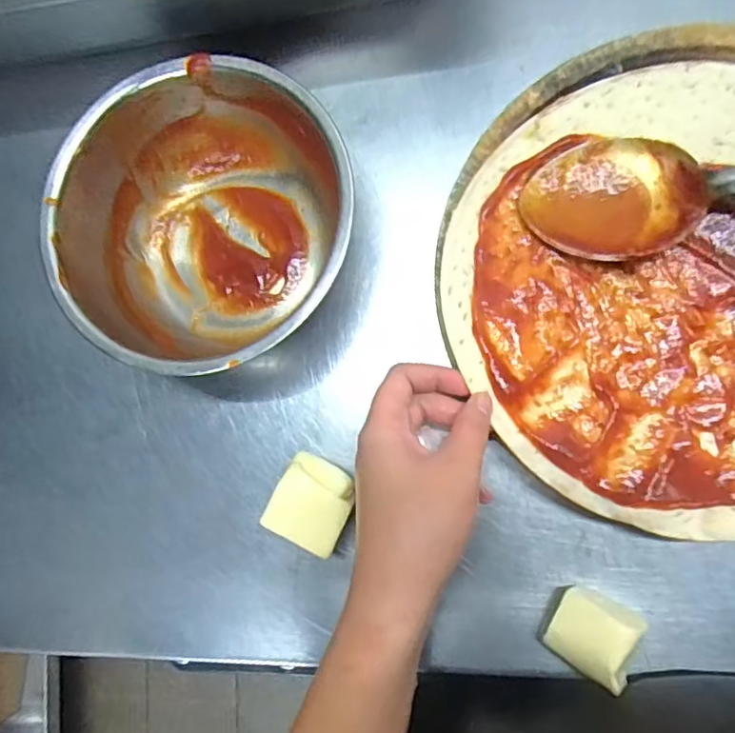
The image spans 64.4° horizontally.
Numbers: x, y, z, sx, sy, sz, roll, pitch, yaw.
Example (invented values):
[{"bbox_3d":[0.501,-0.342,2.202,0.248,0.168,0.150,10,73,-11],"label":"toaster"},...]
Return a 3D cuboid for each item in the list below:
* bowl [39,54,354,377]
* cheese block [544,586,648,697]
[{"bbox_3d":[-0.099,-0.087,0.349,0.149,0.075,0.166,27,91,10],"label":"bowl"},{"bbox_3d":[0.125,0.146,0.318,0.050,0.037,0.041,30,92,9],"label":"cheese block"}]

